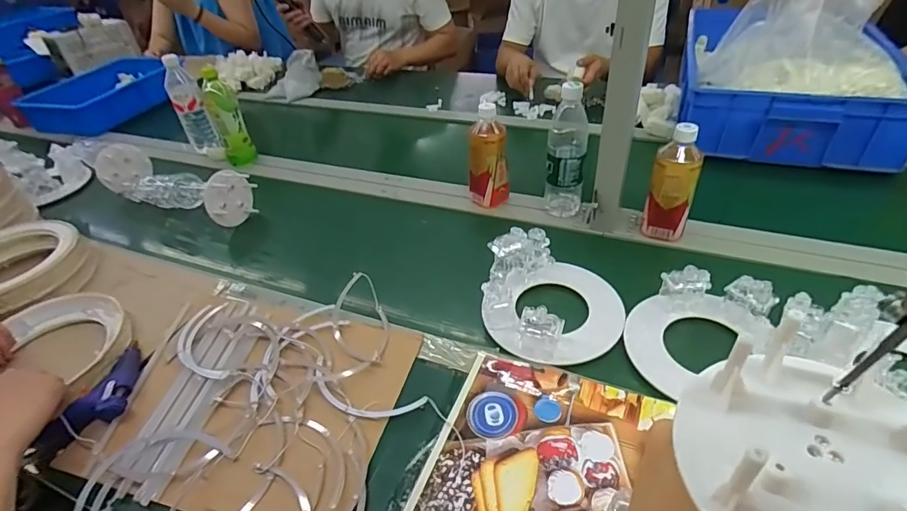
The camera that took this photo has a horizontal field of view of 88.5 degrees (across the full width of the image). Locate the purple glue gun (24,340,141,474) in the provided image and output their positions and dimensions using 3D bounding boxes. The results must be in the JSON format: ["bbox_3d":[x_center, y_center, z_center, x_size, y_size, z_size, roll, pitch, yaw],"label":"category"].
[{"bbox_3d":[-0.445,0.180,0.576,0.054,0.039,0.166,9,42,17],"label":"purple glue gun"}]

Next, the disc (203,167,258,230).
[{"bbox_3d":[-0.422,-0.110,0.886,0.022,0.108,0.100,17,45,25],"label":"disc"}]

